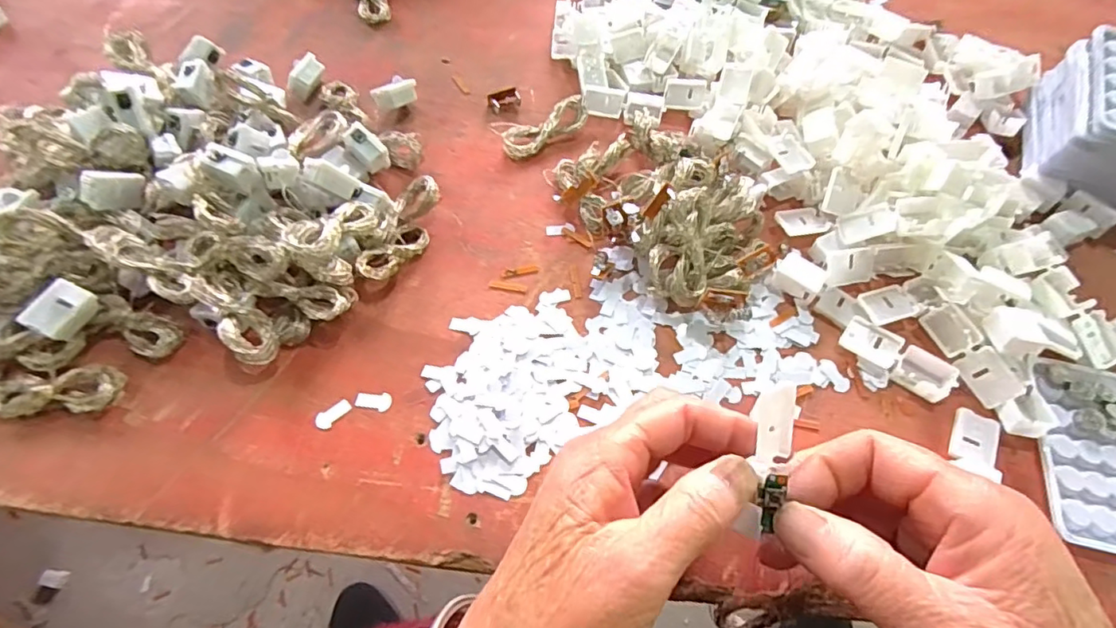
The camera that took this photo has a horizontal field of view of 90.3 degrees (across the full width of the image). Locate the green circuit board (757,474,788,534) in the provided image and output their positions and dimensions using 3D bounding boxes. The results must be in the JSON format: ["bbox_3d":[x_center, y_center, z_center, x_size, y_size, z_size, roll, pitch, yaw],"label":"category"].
[{"bbox_3d":[0.073,0.065,0.191,0.008,0.004,0.021,8,100,4],"label":"green circuit board"}]

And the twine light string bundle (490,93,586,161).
[{"bbox_3d":[-0.009,-0.125,0.371,0.062,0.016,0.025,-21,62,-13],"label":"twine light string bundle"}]

